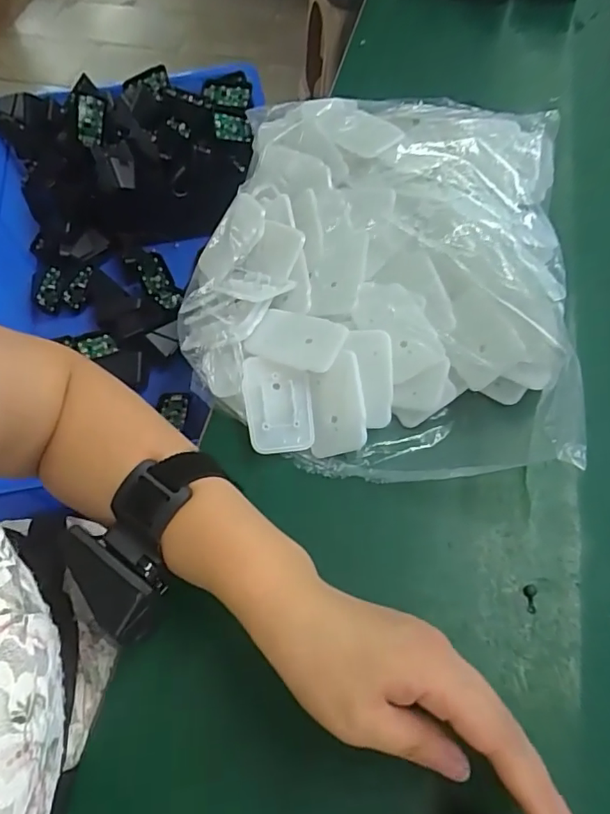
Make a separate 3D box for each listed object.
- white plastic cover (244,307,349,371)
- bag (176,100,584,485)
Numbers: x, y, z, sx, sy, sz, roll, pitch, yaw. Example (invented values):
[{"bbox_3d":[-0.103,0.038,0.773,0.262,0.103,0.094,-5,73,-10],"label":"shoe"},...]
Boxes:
[{"bbox_3d":[-0.005,-0.048,0.366,0.064,0.006,0.042,16,66,21],"label":"white plastic cover"},{"bbox_3d":[0.059,-0.115,0.398,0.278,0.064,0.330,14,62,10],"label":"bag"}]

